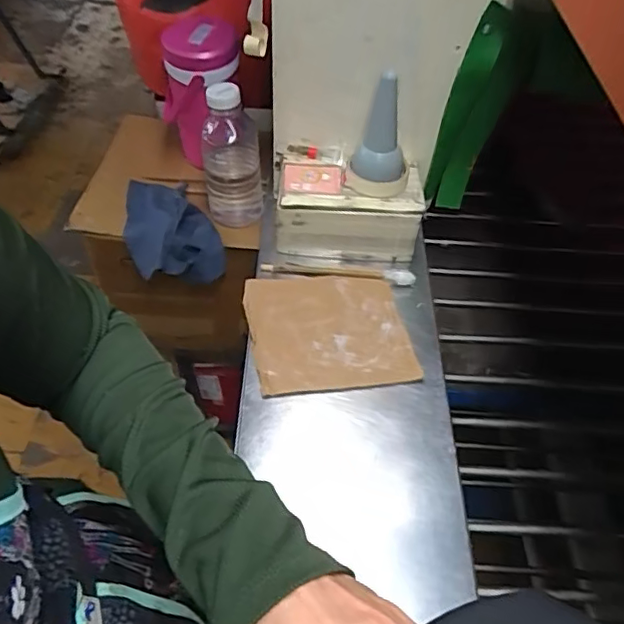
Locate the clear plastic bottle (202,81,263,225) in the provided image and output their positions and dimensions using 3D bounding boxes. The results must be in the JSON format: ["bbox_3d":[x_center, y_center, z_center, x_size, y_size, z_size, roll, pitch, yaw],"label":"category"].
[{"bbox_3d":[-0.124,-0.240,0.882,0.092,0.211,0.093,-2,52,-5],"label":"clear plastic bottle"}]

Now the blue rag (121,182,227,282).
[{"bbox_3d":[-0.244,-0.145,0.951,0.139,0.050,0.247,-18,54,-17],"label":"blue rag"}]

